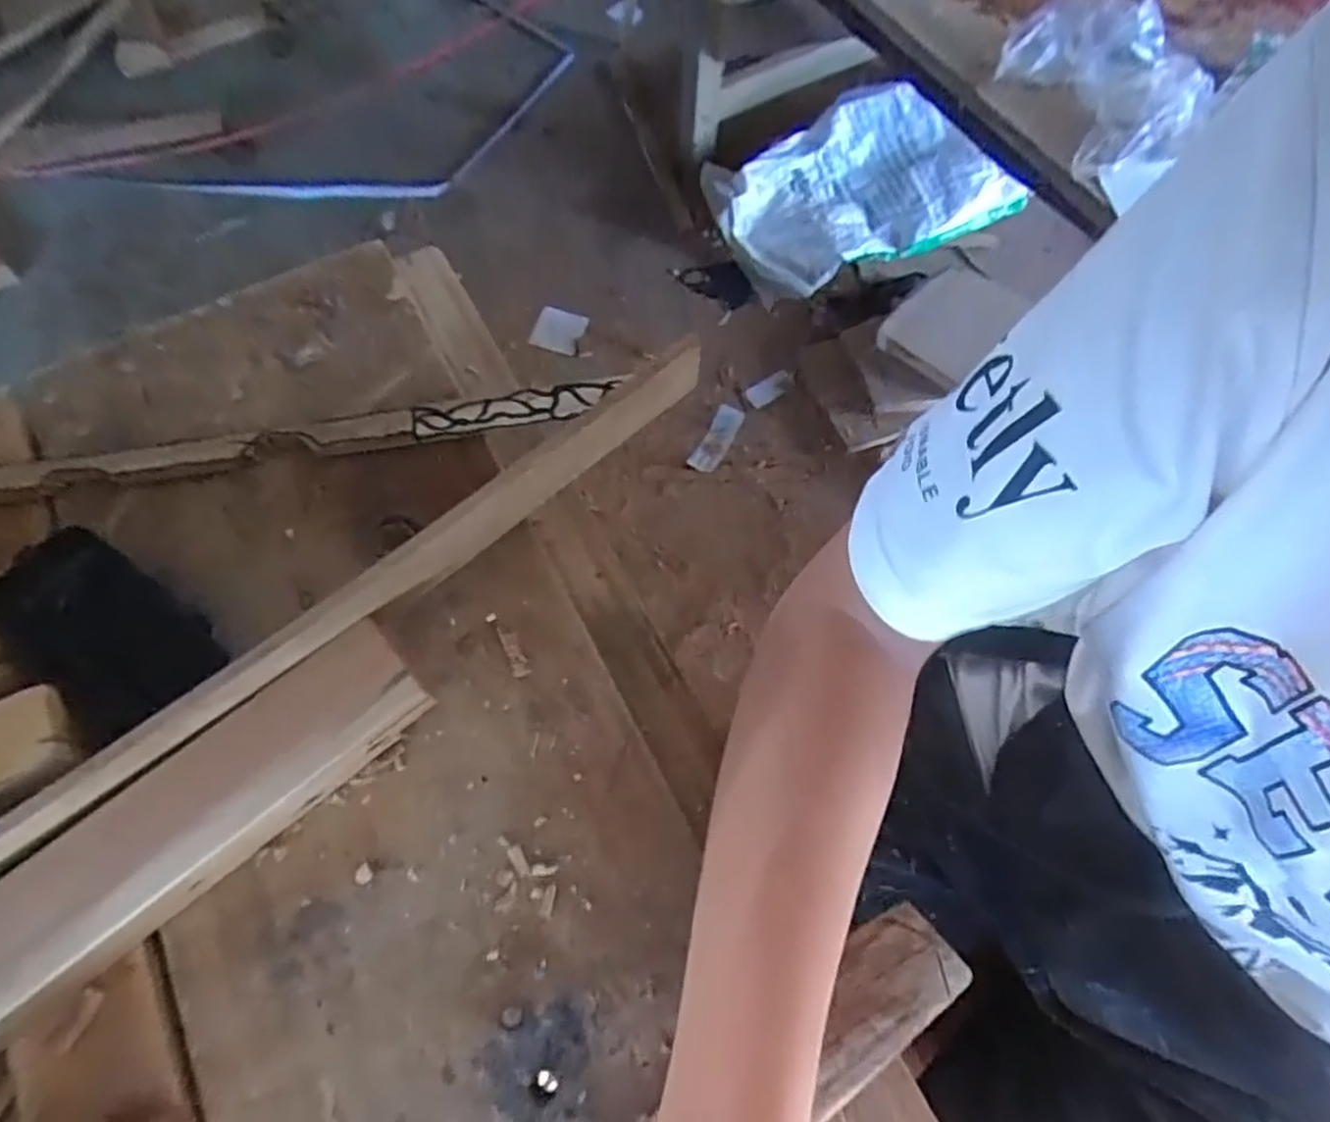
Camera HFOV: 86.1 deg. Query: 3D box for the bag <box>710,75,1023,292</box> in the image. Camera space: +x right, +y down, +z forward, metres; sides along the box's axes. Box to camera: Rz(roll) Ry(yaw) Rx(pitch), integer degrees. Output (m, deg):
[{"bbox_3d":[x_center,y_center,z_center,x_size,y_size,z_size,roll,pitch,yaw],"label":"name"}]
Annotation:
[{"bbox_3d":[0.404,-0.788,1.461,0.583,0.156,0.361,-22,71,-9],"label":"bag"}]

